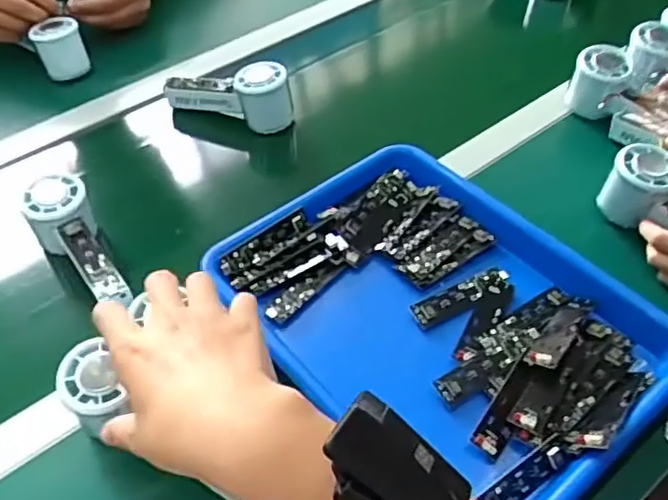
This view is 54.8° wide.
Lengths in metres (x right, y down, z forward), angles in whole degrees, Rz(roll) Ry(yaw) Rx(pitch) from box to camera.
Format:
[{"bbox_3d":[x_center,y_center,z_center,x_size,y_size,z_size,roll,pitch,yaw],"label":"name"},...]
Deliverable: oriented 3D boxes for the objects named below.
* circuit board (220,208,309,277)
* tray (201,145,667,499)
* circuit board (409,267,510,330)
[{"bbox_3d":[-0.058,-0.005,0.566,0.087,0.015,0.024,-31,57,-22],"label":"circuit board"},{"bbox_3d":[0.082,0.049,0.517,0.248,0.035,0.328,-32,54,-24],"label":"tray"},{"bbox_3d":[0.106,0.036,0.533,0.085,0.007,0.026,-21,50,-16],"label":"circuit board"}]

